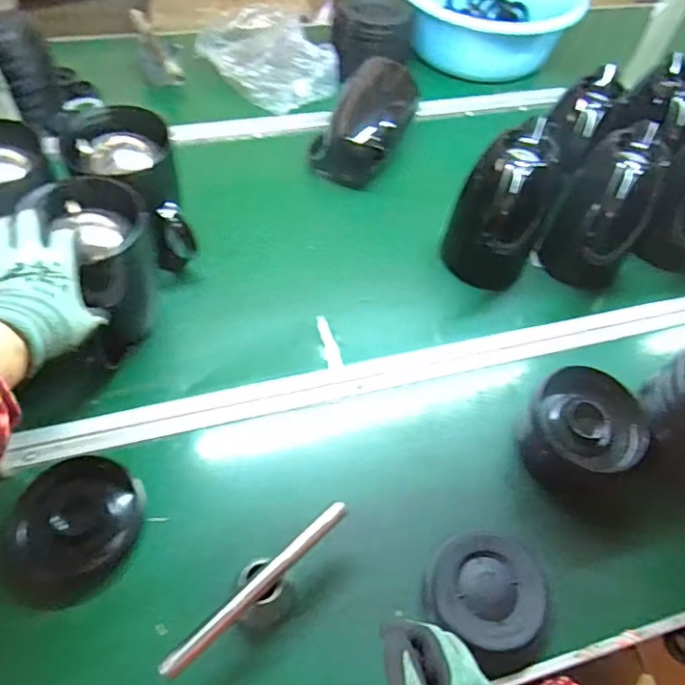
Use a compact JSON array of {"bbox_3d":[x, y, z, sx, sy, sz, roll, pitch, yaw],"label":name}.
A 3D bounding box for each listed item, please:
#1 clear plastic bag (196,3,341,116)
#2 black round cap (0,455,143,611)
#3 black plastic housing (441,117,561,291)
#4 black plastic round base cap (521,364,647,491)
[{"bbox_3d":[-0.143,-0.559,1.059,0.192,0.071,0.281,-32,62,-24],"label":"clear plastic bag"},{"bbox_3d":[-0.272,0.187,0.554,0.119,0.024,0.142,8,54,2],"label":"black round cap"},{"bbox_3d":[0.218,-0.173,0.756,0.113,0.209,0.100,-20,58,-18],"label":"black plastic housing"},{"bbox_3d":[0.269,0.099,0.624,0.121,0.084,0.111,2,54,-3],"label":"black plastic round base cap"}]

